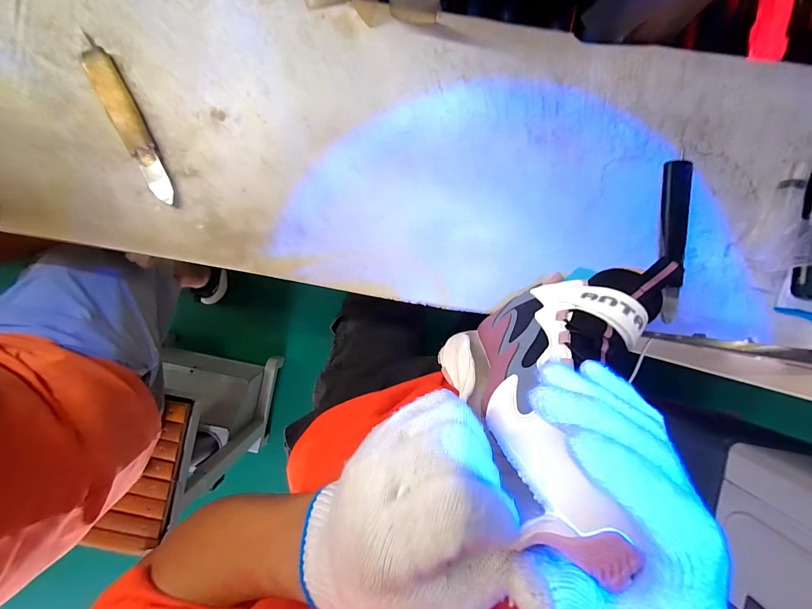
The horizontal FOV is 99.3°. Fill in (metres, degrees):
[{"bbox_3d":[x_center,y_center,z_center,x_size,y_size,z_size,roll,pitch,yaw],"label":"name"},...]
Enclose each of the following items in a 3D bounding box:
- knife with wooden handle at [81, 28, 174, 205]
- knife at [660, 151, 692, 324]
[{"bbox_3d":[-0.284,-0.187,0.353,0.025,0.019,0.170,-25,94,1],"label":"knife with wooden handle"},{"bbox_3d":[0.285,-0.068,0.367,0.026,0.015,0.169,1,94,-1],"label":"knife"}]

